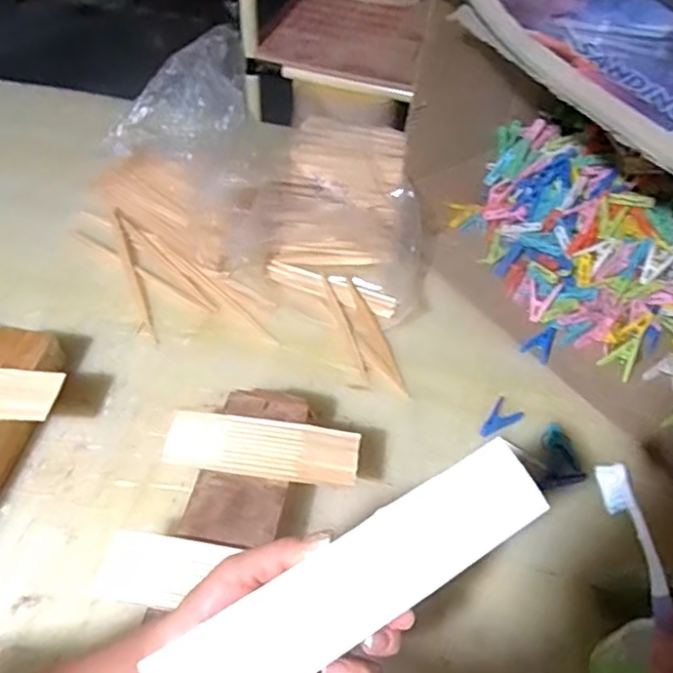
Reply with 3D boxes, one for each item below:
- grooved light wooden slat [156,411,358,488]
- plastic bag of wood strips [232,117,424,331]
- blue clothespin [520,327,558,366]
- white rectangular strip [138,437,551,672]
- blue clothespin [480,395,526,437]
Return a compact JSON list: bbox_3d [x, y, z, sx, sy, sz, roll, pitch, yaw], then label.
[{"bbox_3d":[-0.068,0.103,0.576,0.174,0.007,0.053,8,72,3],"label":"grooved light wooden slat"},{"bbox_3d":[0.024,-0.170,0.822,0.221,0.096,0.263,17,52,10],"label":"plastic bag of wood strips"},{"bbox_3d":[0.248,0.007,0.756,0.033,0.005,0.054,26,54,16],"label":"blue clothespin"},{"bbox_3d":[0.015,0.137,0.353,0.238,0.010,0.051,-29,75,-15],"label":"white rectangular strip"},{"bbox_3d":[0.180,0.092,0.679,0.033,0.007,0.060,31,56,19],"label":"blue clothespin"}]

